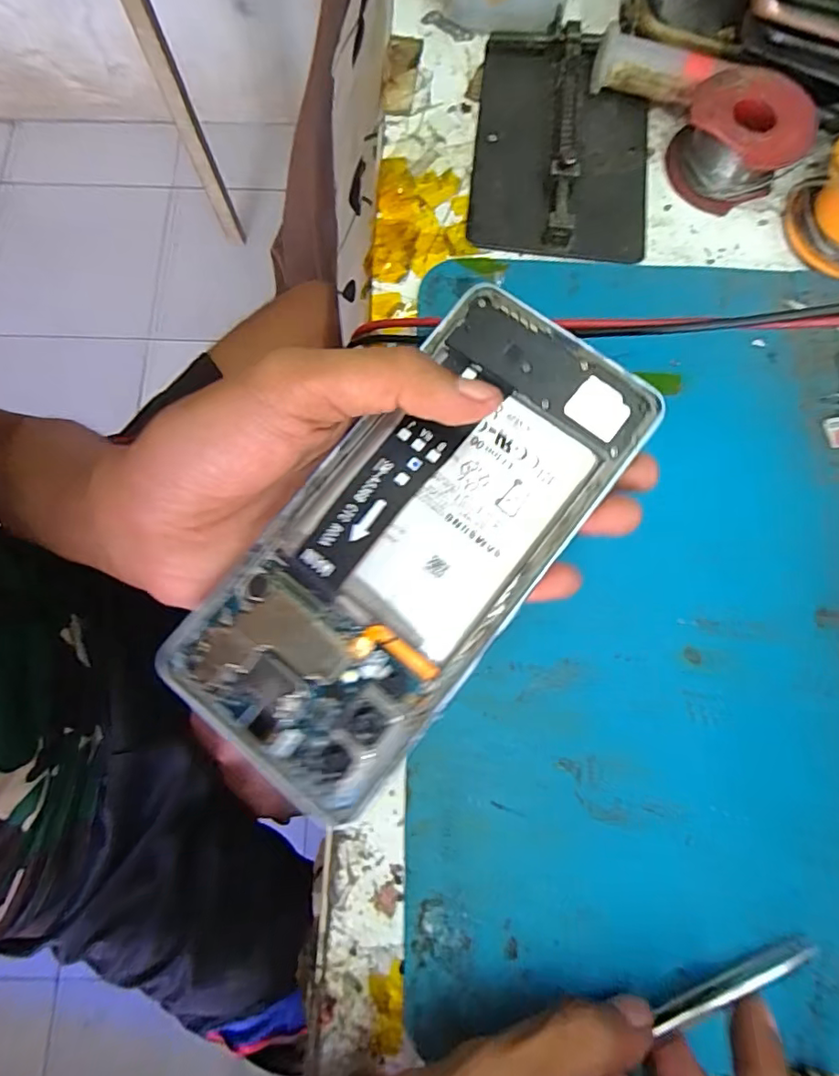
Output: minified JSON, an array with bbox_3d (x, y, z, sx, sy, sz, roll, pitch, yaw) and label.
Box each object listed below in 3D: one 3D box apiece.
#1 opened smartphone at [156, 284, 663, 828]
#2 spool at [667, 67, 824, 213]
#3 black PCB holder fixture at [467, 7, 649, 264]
[{"bbox_3d":[0.000,0.000,0.161,0.074,0.006,0.155,39,84,7],"label":"opened smartphone"},{"bbox_3d":[0.140,-0.175,0.241,0.050,0.029,0.050,0,77,-1],"label":"spool"},{"bbox_3d":[0.066,-0.181,0.247,0.078,0.014,0.116,6,77,0],"label":"black PCB holder fixture"}]

